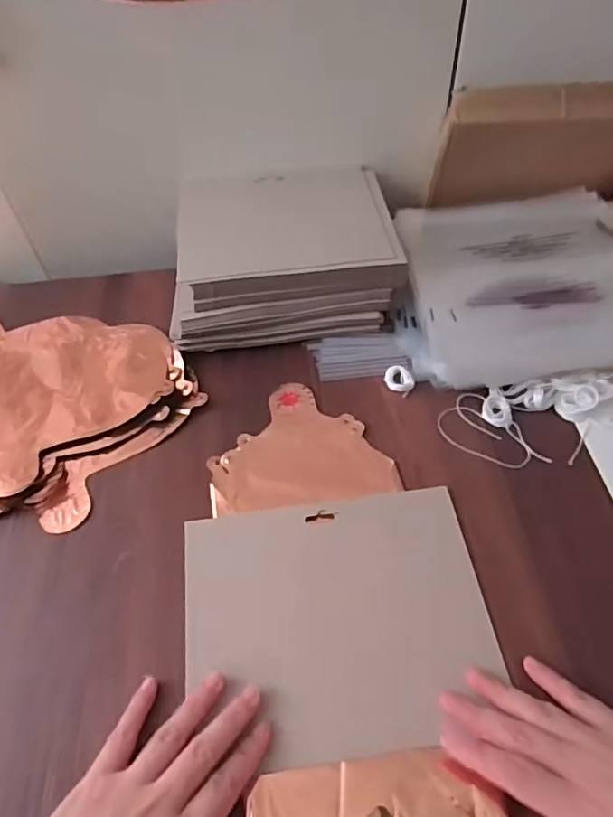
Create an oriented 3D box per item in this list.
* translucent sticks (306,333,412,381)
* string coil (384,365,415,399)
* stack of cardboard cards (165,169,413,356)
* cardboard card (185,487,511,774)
[{"bbox_3d":[0.049,-0.050,0.507,0.083,0.011,0.049,-8,51,-2],"label":"translucent sticks"},{"bbox_3d":[0.083,-0.026,0.485,0.028,0.010,0.023,36,62,28],"label":"string coil"},{"bbox_3d":[-0.022,-0.155,0.552,0.206,0.071,0.188,-7,51,-2],"label":"stack of cardboard cards"},{"bbox_3d":[0.020,0.139,0.370,0.197,0.009,0.162,-7,55,-3],"label":"cardboard card"}]

